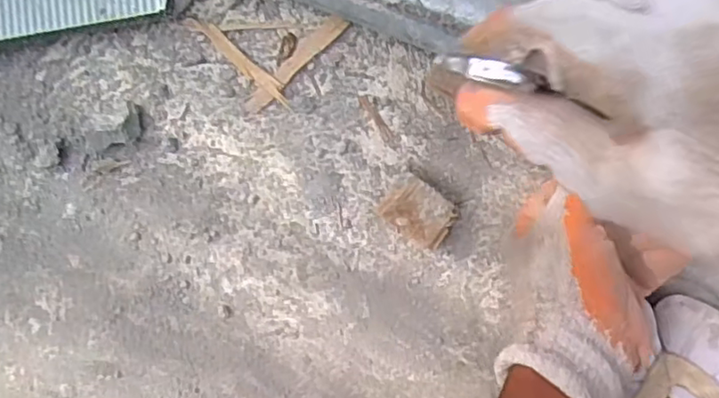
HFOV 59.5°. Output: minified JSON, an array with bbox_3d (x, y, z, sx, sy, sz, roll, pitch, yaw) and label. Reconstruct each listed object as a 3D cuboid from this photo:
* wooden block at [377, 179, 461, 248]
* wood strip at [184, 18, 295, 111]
[{"bbox_3d":[0.041,0.009,0.423,0.044,0.033,0.032,38,95,1],"label":"wooden block"},{"bbox_3d":[-0.082,-0.096,0.437,0.091,0.004,0.011,41,95,1],"label":"wood strip"}]

